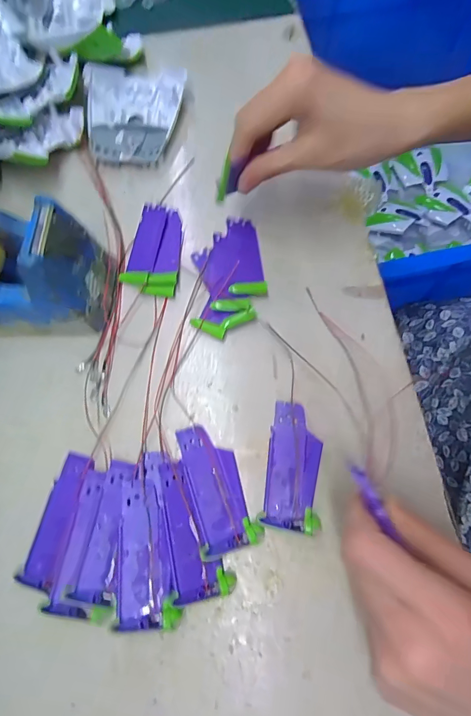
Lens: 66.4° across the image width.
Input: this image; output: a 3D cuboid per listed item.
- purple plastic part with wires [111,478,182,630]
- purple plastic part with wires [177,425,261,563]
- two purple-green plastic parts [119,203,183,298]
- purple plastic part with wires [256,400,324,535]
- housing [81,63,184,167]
[{"bbox_3d":[-0.058,0.129,0.244,0.038,0.015,0.088,-4,74,0],"label":"purple plastic part with wires"},{"bbox_3d":[-0.015,0.090,0.259,0.037,0.014,0.088,-19,74,-4],"label":"purple plastic part with wires"},{"bbox_3d":[-0.071,-0.098,0.320,0.048,0.006,0.087,7,74,3],"label":"two purple-green plastic parts"},{"bbox_3d":[0.043,0.077,0.265,0.038,0.009,0.088,9,74,4],"label":"purple plastic part with wires"},{"bbox_3d":[-0.098,-0.238,0.352,0.093,0.025,0.102,2,74,2],"label":"housing"}]

